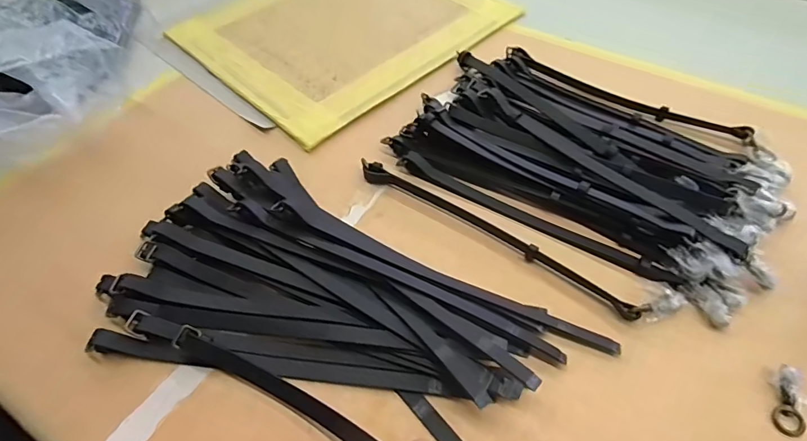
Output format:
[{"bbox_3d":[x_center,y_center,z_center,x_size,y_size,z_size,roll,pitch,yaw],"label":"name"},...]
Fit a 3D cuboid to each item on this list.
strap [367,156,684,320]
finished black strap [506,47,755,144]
[{"bbox_3d":[0.103,0.013,0.481,0.354,0.022,0.041,26,56,21],"label":"strap"},{"bbox_3d":[0.299,-0.181,0.627,0.334,0.019,0.029,28,57,23],"label":"finished black strap"}]

